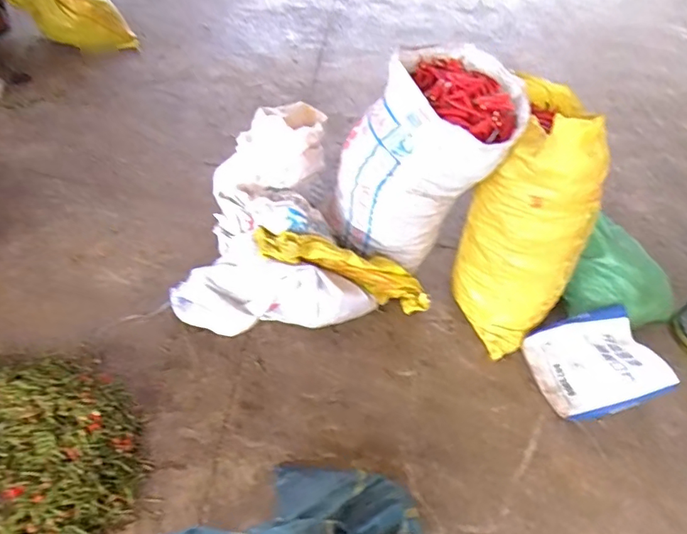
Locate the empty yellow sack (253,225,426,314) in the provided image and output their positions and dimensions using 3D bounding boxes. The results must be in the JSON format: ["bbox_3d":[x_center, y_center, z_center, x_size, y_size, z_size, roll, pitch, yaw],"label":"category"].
[{"bbox_3d":[0.029,-0.004,1.671,0.614,0.208,0.184,22,41,-26],"label":"empty yellow sack"}]

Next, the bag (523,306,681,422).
[{"bbox_3d":[0.837,0.325,1.694,0.373,0.134,0.334,-11,50,-15],"label":"bag"}]

